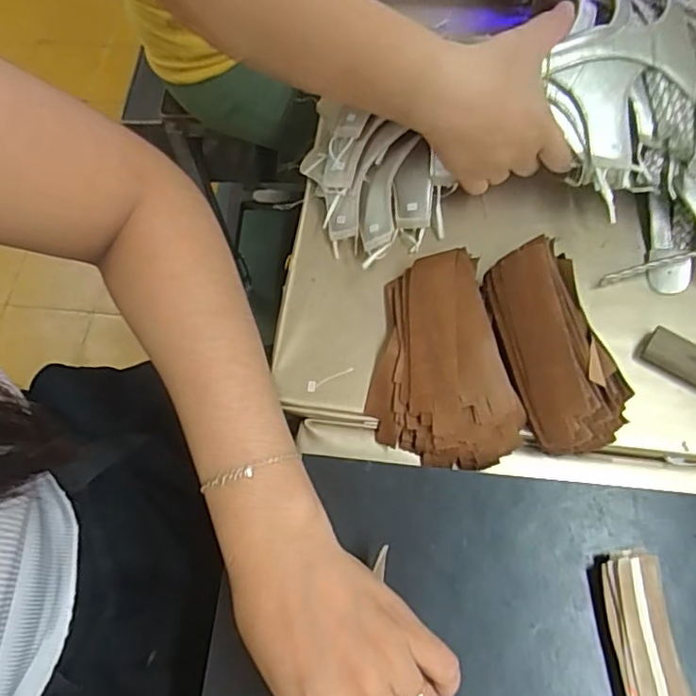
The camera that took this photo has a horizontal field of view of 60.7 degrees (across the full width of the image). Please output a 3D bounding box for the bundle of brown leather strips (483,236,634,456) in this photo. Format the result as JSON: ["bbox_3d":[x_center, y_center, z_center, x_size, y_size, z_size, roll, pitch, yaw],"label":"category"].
[{"bbox_3d":[0.135,-0.003,0.387,0.061,0.052,0.133,-15,67,-4],"label":"bundle of brown leather strips"}]

